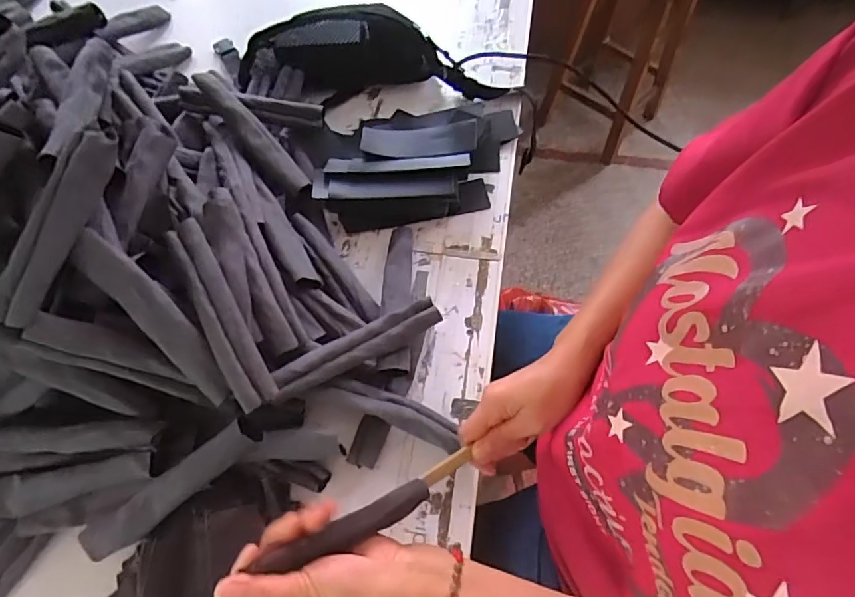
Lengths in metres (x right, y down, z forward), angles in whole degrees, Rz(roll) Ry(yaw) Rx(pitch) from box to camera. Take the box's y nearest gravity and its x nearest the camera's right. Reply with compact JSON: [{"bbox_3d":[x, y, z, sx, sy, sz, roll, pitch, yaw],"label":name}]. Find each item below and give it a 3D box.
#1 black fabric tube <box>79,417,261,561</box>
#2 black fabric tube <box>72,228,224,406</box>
[{"bbox_3d":[-0.241,0.179,0.462,0.185,0.023,0.038,-36,68,1],"label":"black fabric tube"},{"bbox_3d":[-0.244,0.018,0.453,0.037,0.010,0.183,-40,100,-15],"label":"black fabric tube"}]

